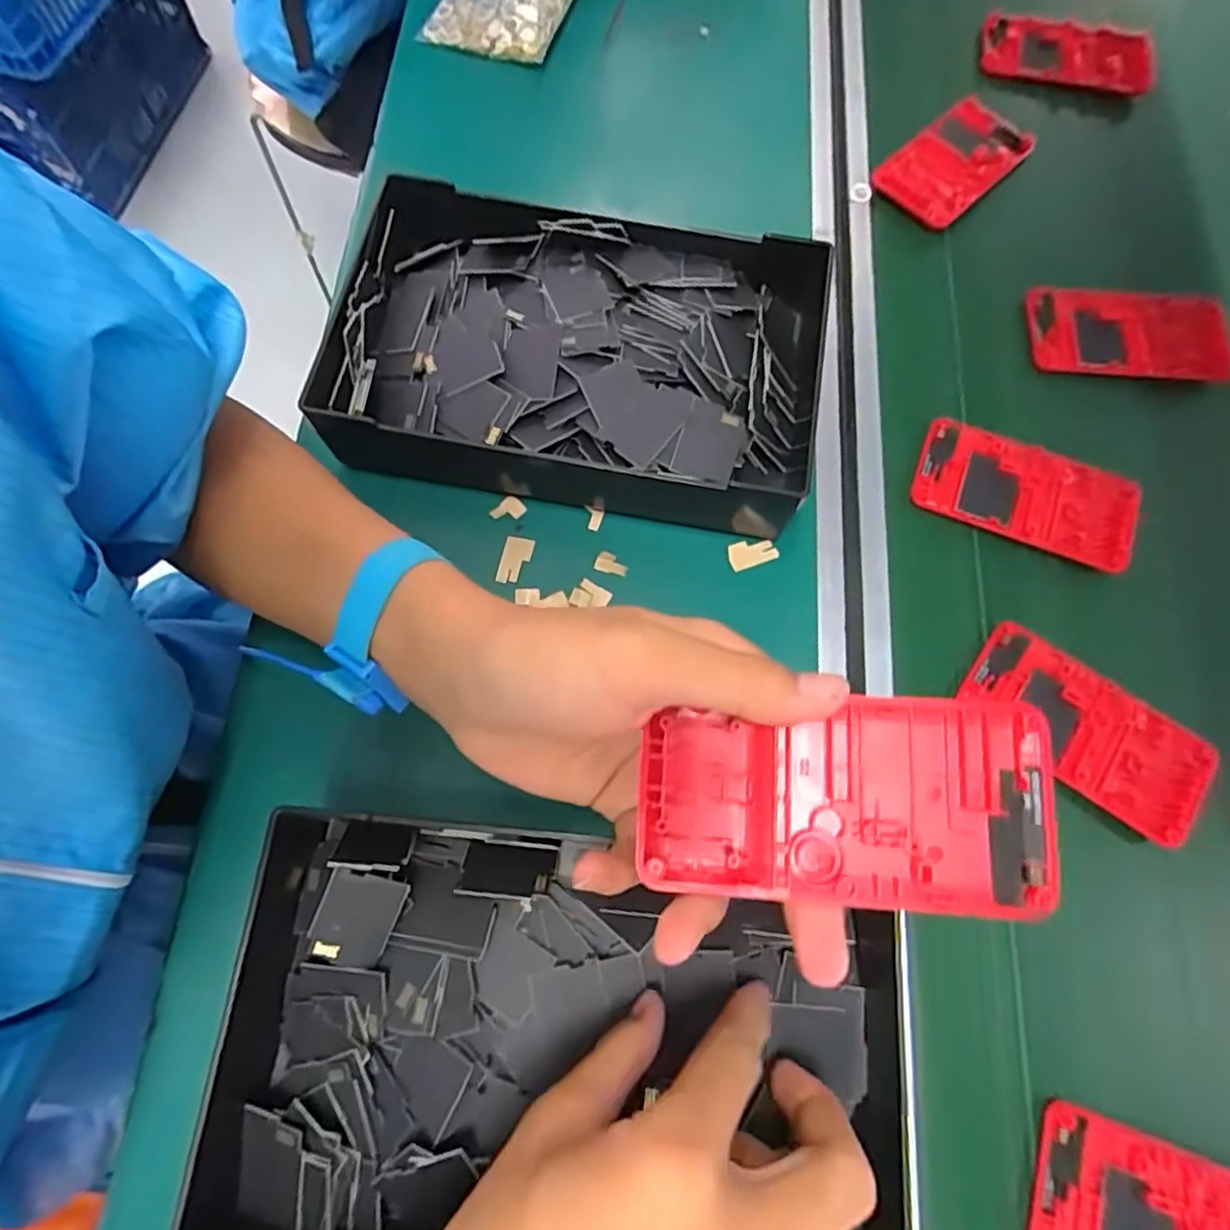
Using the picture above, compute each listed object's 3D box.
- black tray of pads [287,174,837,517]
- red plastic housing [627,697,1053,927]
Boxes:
[{"bbox_3d":[-0.018,-0.144,0.376,0.266,0.055,0.161,10,72,0],"label":"black tray of pads"},{"bbox_3d":[0.069,0.058,0.203,0.119,0.012,0.059,-3,74,7],"label":"red plastic housing"}]

